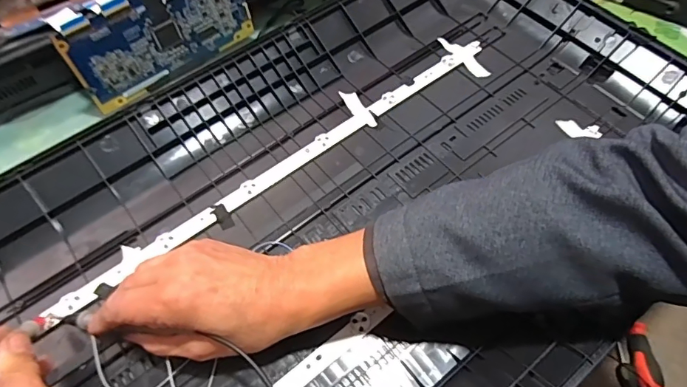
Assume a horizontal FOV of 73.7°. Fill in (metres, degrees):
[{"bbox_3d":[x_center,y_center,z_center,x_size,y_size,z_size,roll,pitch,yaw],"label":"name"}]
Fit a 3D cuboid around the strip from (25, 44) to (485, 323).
[{"bbox_3d":[-0.047,-0.032,0.440,0.481,0.007,0.059,-35,64,-17],"label":"strip"}]

